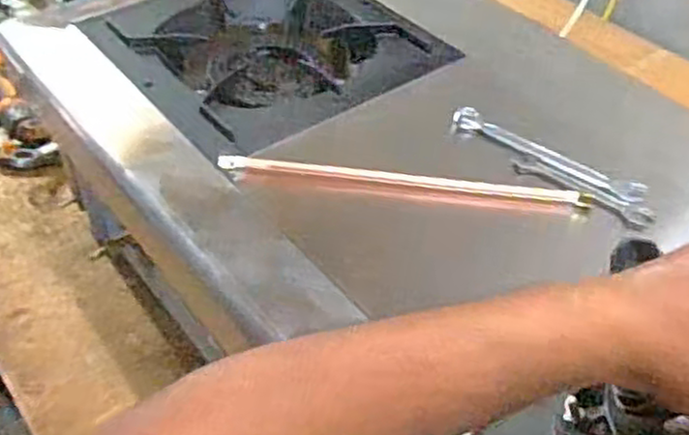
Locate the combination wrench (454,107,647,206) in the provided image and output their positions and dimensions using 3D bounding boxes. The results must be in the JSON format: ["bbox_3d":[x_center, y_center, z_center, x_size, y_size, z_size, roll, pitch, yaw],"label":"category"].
[{"bbox_3d":[0.171,-0.055,0.628,0.174,0.007,0.026,31,51,25],"label":"combination wrench"}]

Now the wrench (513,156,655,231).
[{"bbox_3d":[0.194,-0.023,0.600,0.117,0.011,0.018,32,52,26],"label":"wrench"}]

